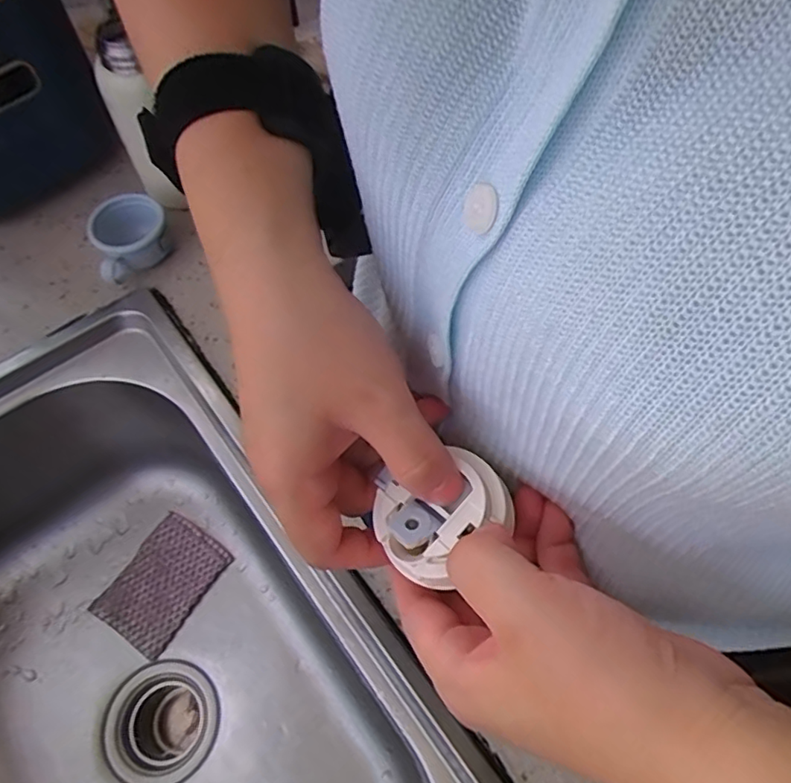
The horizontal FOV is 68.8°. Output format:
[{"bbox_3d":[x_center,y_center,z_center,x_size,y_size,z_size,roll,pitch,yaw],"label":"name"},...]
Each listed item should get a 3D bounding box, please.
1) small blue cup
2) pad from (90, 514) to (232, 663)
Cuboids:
[{"bbox_3d":[-0.252,-0.144,0.555,0.069,0.051,0.067,0,62,0],"label":"small blue cup"},{"bbox_3d":[-0.250,0.204,0.620,0.089,0.012,0.124,30,66,16],"label":"pad"}]

